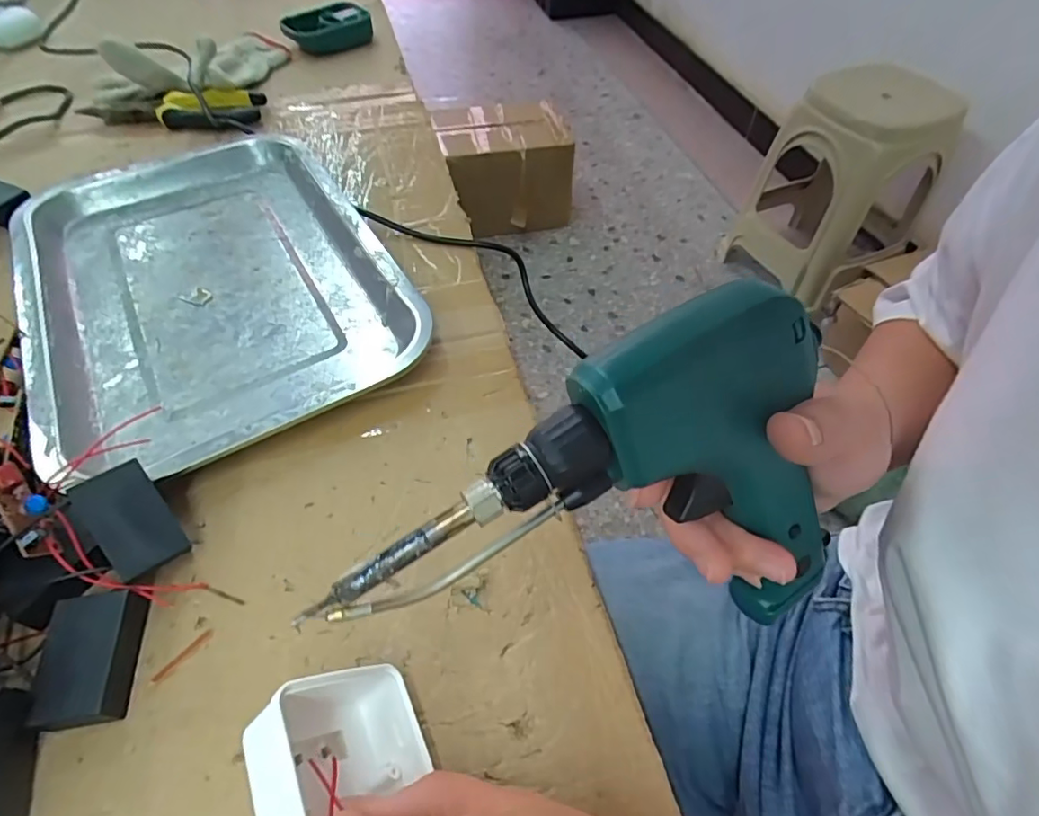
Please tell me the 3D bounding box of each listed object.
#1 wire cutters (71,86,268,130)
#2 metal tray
[{"bbox_3d":[-0.317,-0.281,0.509,0.154,0.017,0.069,9,54,7],"label":"wire cutters"},{"bbox_3d":[-0.205,-0.089,0.364,0.206,0.022,0.299,-26,57,-18],"label":"metal tray"}]

